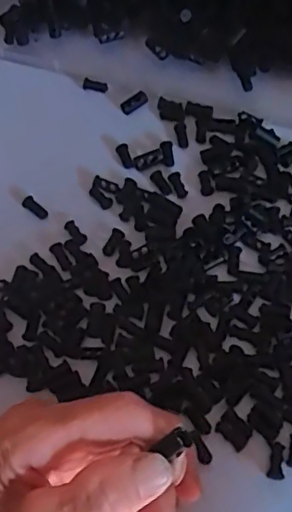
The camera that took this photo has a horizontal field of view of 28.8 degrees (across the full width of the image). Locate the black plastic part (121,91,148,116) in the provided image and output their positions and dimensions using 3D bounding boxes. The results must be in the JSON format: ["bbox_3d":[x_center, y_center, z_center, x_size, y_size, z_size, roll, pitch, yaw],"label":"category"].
[{"bbox_3d":[-0.008,-0.102,0.382,0.019,0.007,0.008,-33,64,-14],"label":"black plastic part"}]

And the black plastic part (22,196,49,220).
[{"bbox_3d":[-0.067,-0.028,0.344,0.018,0.006,0.007,40,70,22],"label":"black plastic part"}]

